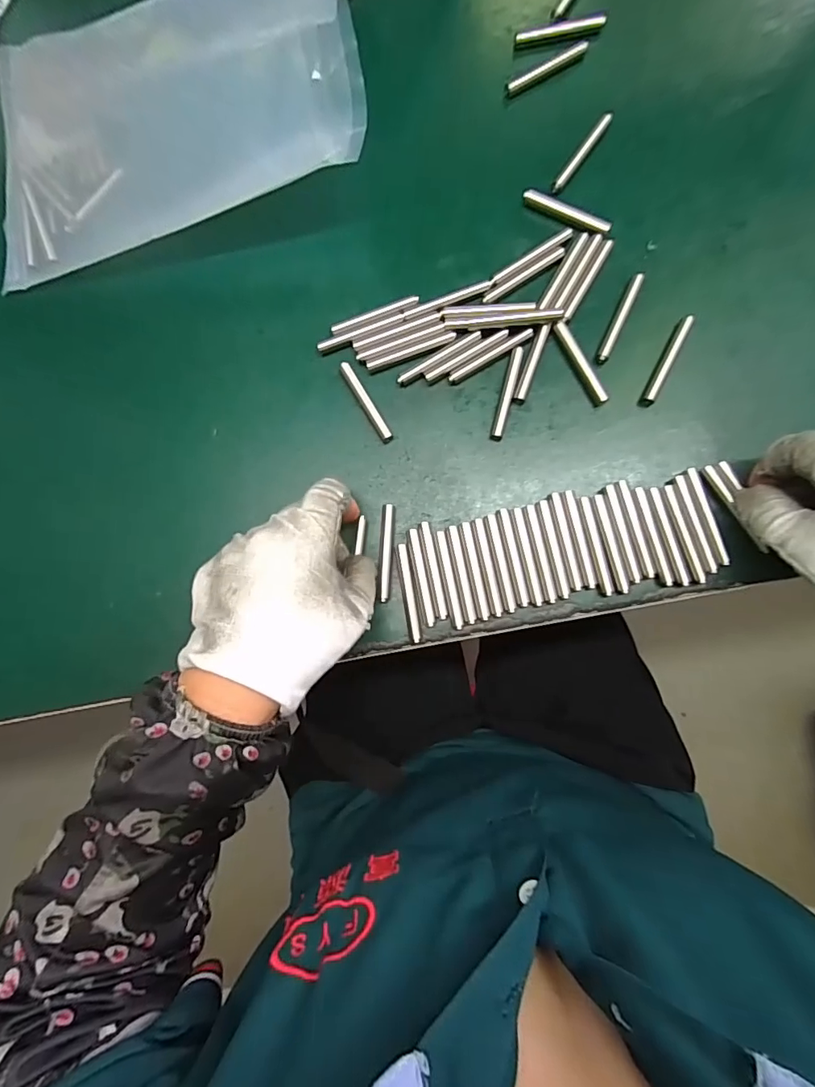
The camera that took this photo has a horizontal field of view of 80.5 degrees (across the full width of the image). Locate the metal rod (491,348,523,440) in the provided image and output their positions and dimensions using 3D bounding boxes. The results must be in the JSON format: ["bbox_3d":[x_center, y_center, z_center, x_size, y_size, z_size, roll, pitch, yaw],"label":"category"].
[{"bbox_3d":[0.061,-0.092,0.296,0.008,0.007,0.059,14,85,6],"label":"metal rod"}]

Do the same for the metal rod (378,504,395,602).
[{"bbox_3d":[-0.013,0.006,0.291,0.008,0.008,0.058,3,84,5],"label":"metal rod"}]

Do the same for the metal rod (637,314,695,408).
[{"bbox_3d":[0.157,-0.110,0.290,0.007,0.004,0.060,28,86,7],"label":"metal rod"}]

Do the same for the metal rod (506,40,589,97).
[{"bbox_3d":[0.093,-0.314,0.316,0.058,0.008,0.009,-31,82,0],"label":"metal rod"}]

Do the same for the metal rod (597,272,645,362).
[{"bbox_3d":[0.131,-0.138,0.295,0.006,0.006,0.058,25,86,7],"label":"metal rod"}]

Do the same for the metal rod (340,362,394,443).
[{"bbox_3d":[-0.026,-0.088,0.303,0.007,0.006,0.057,-32,82,0],"label":"metal rod"}]

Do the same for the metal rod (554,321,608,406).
[{"bbox_3d":[0.107,-0.111,0.294,0.008,0.008,0.057,-26,82,1],"label":"metal rod"}]

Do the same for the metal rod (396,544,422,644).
[{"bbox_3d":[0.001,0.029,0.283,0.007,0.004,0.058,-10,83,3],"label":"metal rod"}]

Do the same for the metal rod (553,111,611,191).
[{"bbox_3d":[0.112,-0.250,0.307,0.006,0.005,0.058,36,87,7],"label":"metal rod"}]

